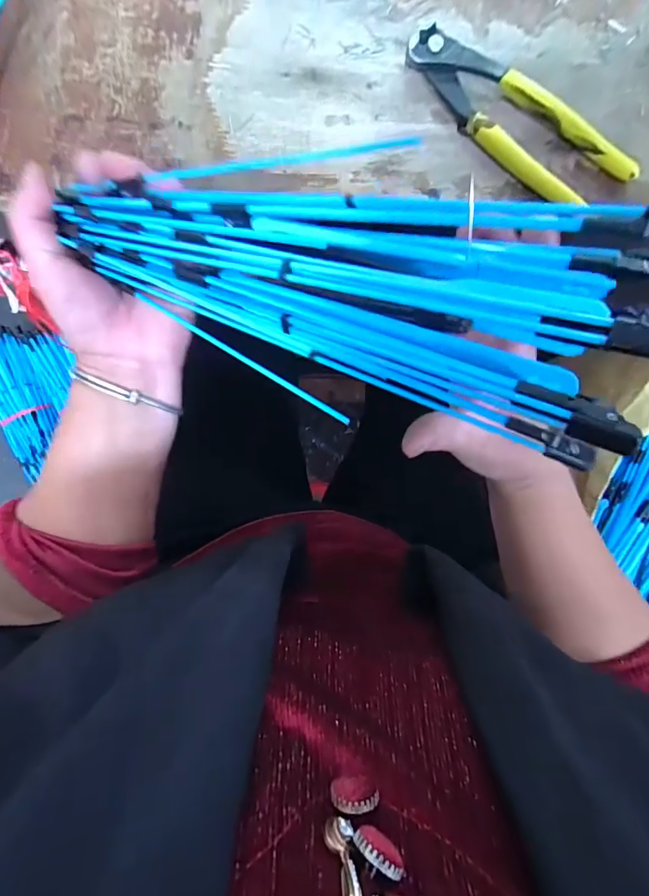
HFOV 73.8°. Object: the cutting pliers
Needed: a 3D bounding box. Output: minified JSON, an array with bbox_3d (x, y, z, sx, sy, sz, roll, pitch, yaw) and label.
[{"bbox_3d":[0.123,-0.214,0.281,0.161,0.016,0.052,42,87,-1],"label":"cutting pliers"}]

